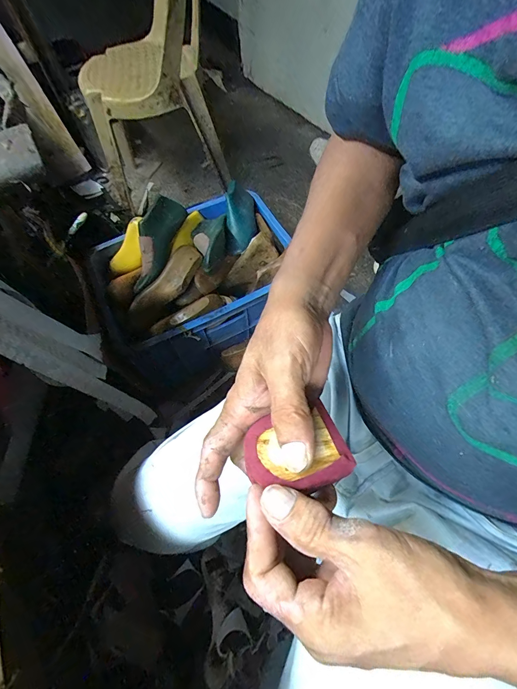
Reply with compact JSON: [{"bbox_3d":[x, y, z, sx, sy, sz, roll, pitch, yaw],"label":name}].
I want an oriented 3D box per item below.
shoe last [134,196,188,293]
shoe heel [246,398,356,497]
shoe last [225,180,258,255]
[{"bbox_3d":[-0.264,-0.256,0.843,0.074,0.081,0.255,17,85,11],"label":"shoe last"},{"bbox_3d":[0.025,0.071,0.222,0.066,0.017,0.054,-18,63,-7],"label":"shoe heel"},{"bbox_3d":[-0.047,-0.340,0.888,0.080,0.077,0.227,3,75,4],"label":"shoe last"}]

